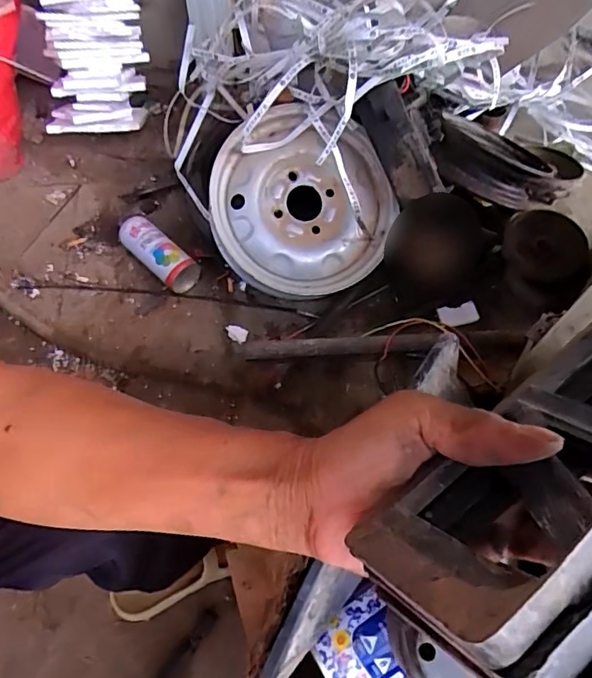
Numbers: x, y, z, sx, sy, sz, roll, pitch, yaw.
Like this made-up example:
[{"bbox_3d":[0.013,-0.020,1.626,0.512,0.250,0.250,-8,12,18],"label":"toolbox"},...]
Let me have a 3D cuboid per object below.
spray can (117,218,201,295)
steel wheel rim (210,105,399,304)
[{"bbox_3d":[-0.244,-0.149,0.927,0.163,0.062,0.062,37,67,17],"label":"spray can"},{"bbox_3d":[0.012,-0.224,0.892,0.312,0.116,0.303,9,95,-6],"label":"steel wheel rim"}]

